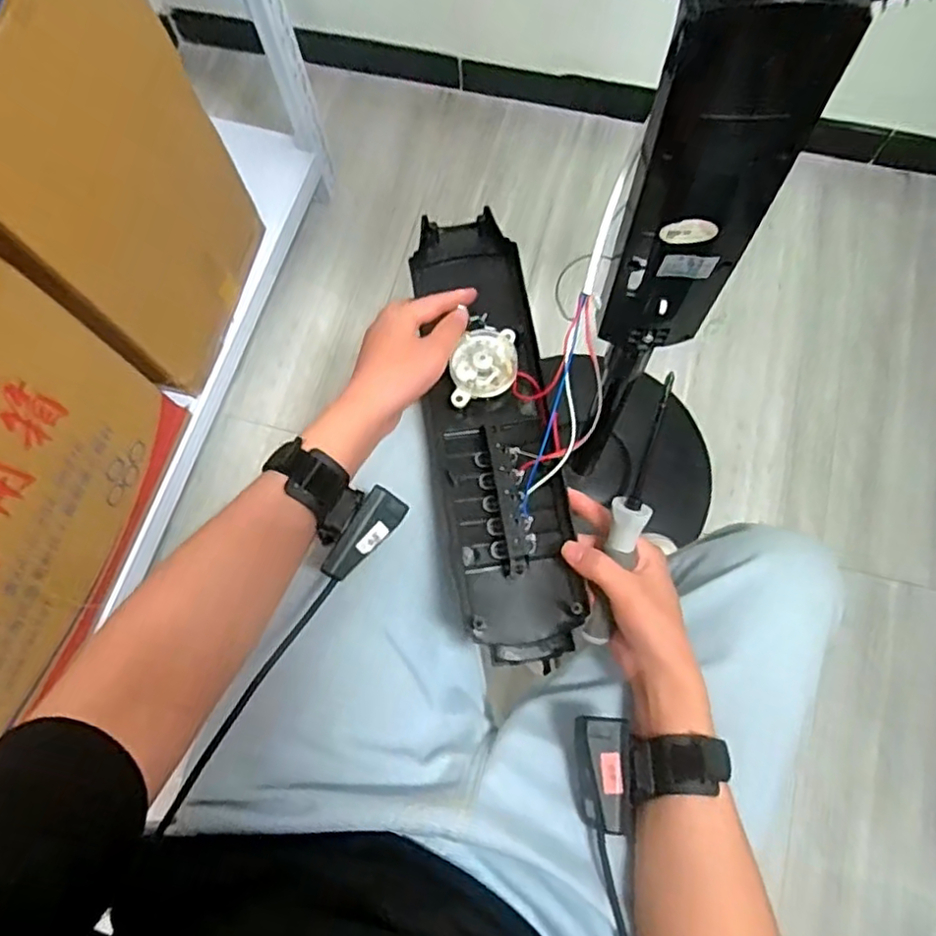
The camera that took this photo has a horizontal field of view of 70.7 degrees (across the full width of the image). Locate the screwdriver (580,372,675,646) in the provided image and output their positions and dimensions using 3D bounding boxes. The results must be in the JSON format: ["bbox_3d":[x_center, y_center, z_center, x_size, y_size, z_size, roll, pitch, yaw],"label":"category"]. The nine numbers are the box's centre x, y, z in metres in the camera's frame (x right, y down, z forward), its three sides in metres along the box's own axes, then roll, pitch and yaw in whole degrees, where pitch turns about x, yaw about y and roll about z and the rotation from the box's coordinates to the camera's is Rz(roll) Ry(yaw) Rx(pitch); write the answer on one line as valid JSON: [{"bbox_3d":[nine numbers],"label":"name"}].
[{"bbox_3d":[0.113,0.037,0.463,0.024,0.021,0.203,13,104,2],"label":"screwdriver"}]

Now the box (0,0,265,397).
[{"bbox_3d":[-0.526,-0.354,0.790,0.328,0.559,0.329,15,73,3],"label":"box"}]

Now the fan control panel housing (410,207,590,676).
[{"bbox_3d":[0.022,-0.040,0.500,0.098,0.066,0.357,-6,73,-4],"label":"fan control panel housing"}]

